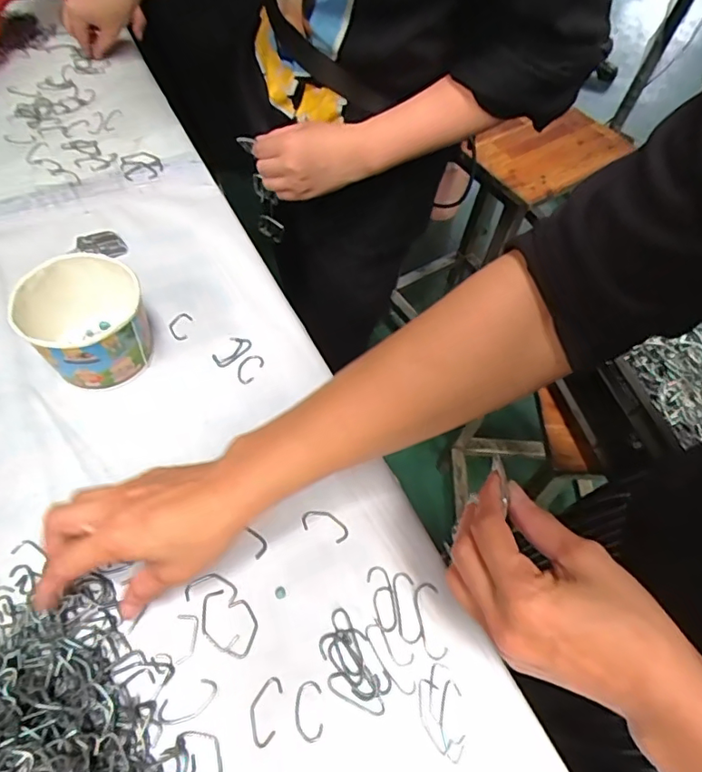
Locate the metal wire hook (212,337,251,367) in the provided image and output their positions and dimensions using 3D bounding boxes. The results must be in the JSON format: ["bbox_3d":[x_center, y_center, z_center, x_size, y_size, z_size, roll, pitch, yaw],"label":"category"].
[{"bbox_3d":[-0.106,-0.031,0.476,0.021,0.004,0.036,36,62,18],"label":"metal wire hook"}]

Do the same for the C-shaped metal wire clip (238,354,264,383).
[{"bbox_3d":[-0.089,-0.016,0.467,0.018,0.004,0.030,25,59,12],"label":"C-shaped metal wire clip"}]

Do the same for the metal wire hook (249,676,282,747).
[{"bbox_3d":[-0.054,0.201,0.328,0.017,0.004,0.037,8,57,1],"label":"metal wire hook"}]

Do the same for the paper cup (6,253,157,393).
[{"bbox_3d":[-0.215,-0.047,0.436,0.094,0.075,0.089,-10,59,-11],"label":"paper cup"}]

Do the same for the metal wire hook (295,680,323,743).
[{"bbox_3d":[-0.026,0.201,0.328,0.017,0.004,0.032,-3,57,-6],"label":"metal wire hook"}]

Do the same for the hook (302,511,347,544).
[{"bbox_3d":[-0.019,0.102,0.395,0.035,0.004,0.019,20,58,8],"label":"hook"}]

